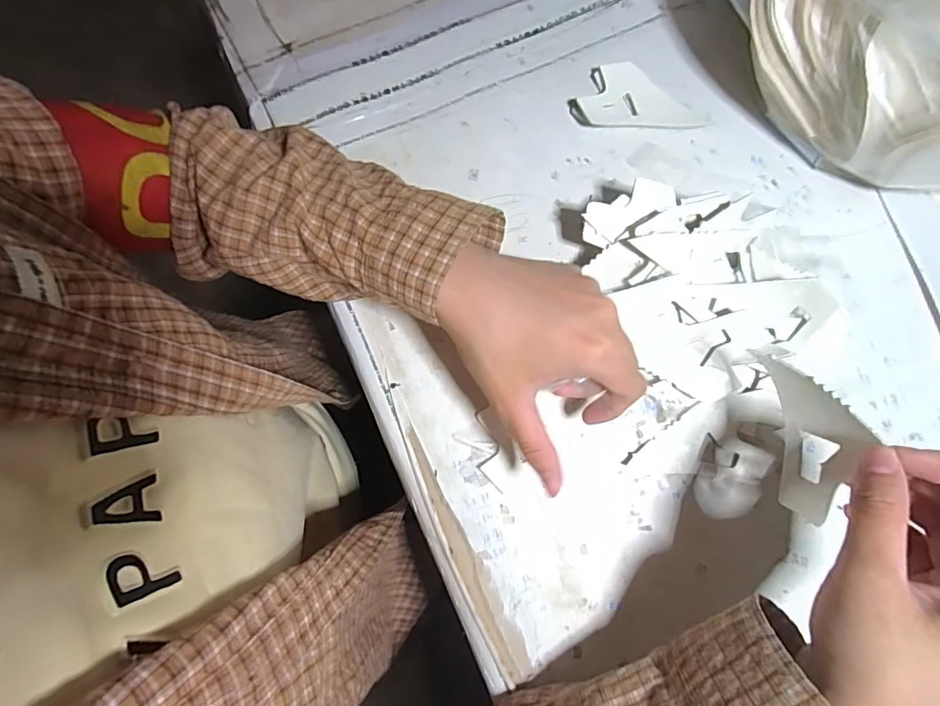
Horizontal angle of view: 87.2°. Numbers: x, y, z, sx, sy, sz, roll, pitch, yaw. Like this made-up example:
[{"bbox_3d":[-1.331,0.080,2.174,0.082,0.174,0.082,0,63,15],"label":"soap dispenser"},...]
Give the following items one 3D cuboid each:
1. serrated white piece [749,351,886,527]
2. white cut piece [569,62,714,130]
[{"bbox_3d":[0.168,0.039,0.238,0.009,0.042,0.081,-7,86,-34],"label":"serrated white piece"},{"bbox_3d":[0.122,-0.183,0.354,0.094,0.009,0.047,3,79,0],"label":"white cut piece"}]

